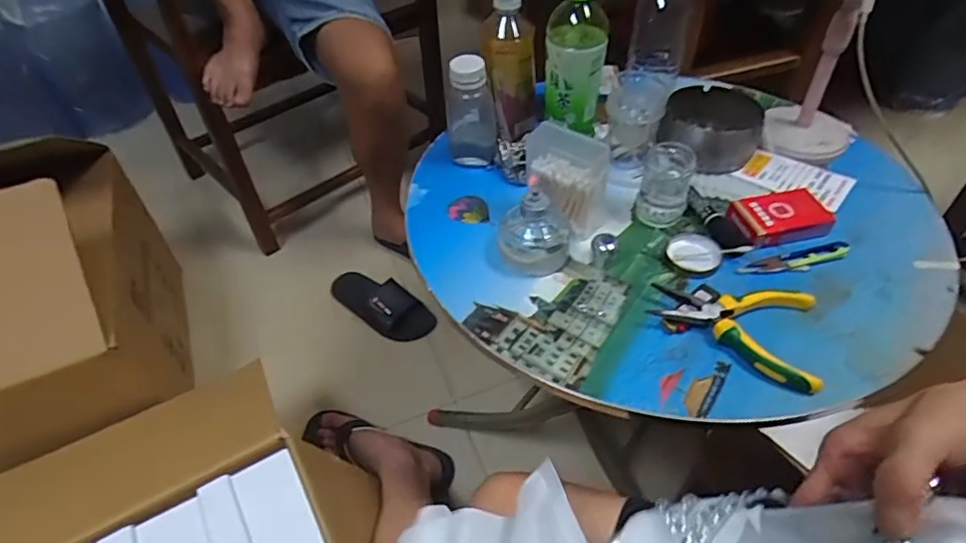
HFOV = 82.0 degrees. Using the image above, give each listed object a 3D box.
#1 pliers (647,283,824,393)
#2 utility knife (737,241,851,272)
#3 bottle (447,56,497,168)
[{"bbox_3d":[0.222,0.046,0.495,0.138,0.022,0.099,13,49,15],"label":"pliers"},{"bbox_3d":[0.313,-0.011,0.556,0.117,0.006,0.026,-11,47,-7],"label":"utility knife"},{"bbox_3d":[-0.014,-0.194,0.668,0.058,0.128,0.054,-6,47,-2],"label":"bottle"}]

